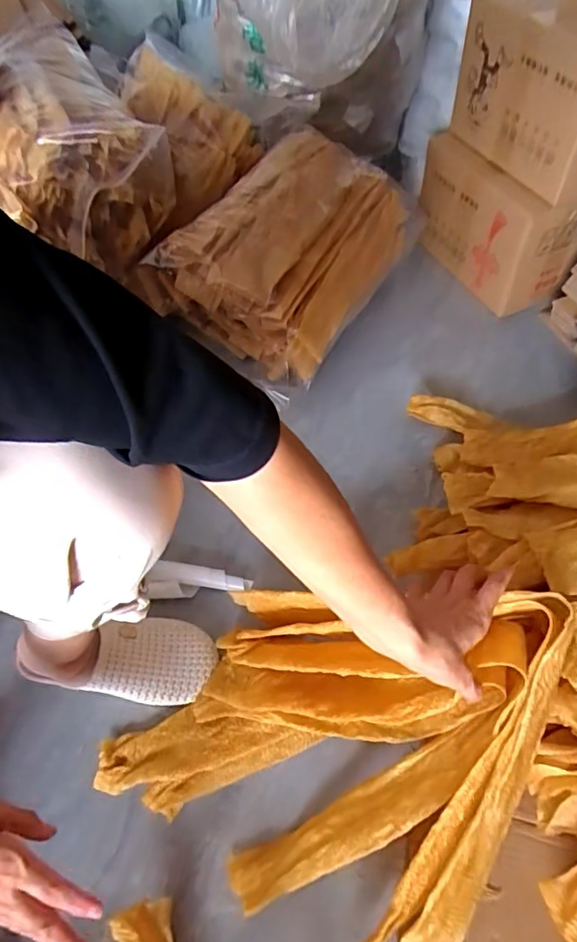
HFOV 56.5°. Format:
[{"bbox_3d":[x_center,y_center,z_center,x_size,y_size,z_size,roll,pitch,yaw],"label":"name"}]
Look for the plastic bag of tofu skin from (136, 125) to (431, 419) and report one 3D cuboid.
[{"bbox_3d":[0.005,-0.361,0.862,0.308,0.130,0.370,39,77,9],"label":"plastic bag of tofu skin"}]

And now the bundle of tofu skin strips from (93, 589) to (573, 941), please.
[{"bbox_3d":[0.027,0.237,0.527,0.368,0.174,0.320,21,60,17],"label":"bundle of tofu skin strips"}]

